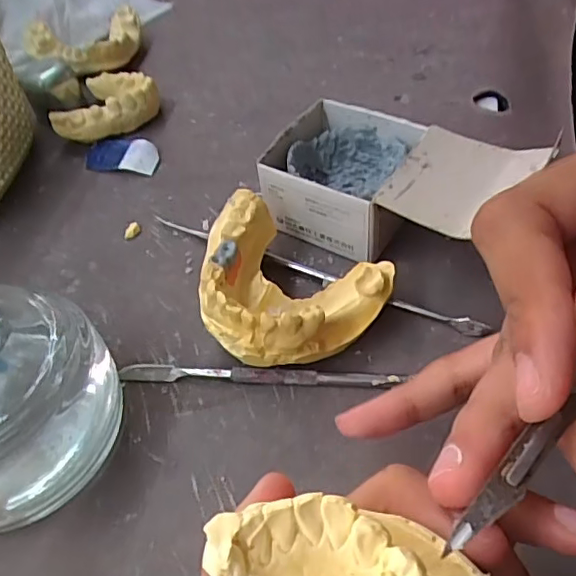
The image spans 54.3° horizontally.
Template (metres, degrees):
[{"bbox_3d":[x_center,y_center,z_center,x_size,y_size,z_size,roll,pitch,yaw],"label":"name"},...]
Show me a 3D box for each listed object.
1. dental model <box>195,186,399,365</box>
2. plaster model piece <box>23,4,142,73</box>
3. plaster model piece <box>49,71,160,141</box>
[{"bbox_3d":[-0.005,0.001,0.207,0.071,0.037,0.056,26,58,25],"label":"dental model"},{"bbox_3d":[-0.130,-0.164,0.367,0.063,0.025,0.060,19,55,20],"label":"plaster model piece"},{"bbox_3d":[-0.100,-0.101,0.313,0.049,0.019,0.054,11,52,15],"label":"plaster model piece"}]

